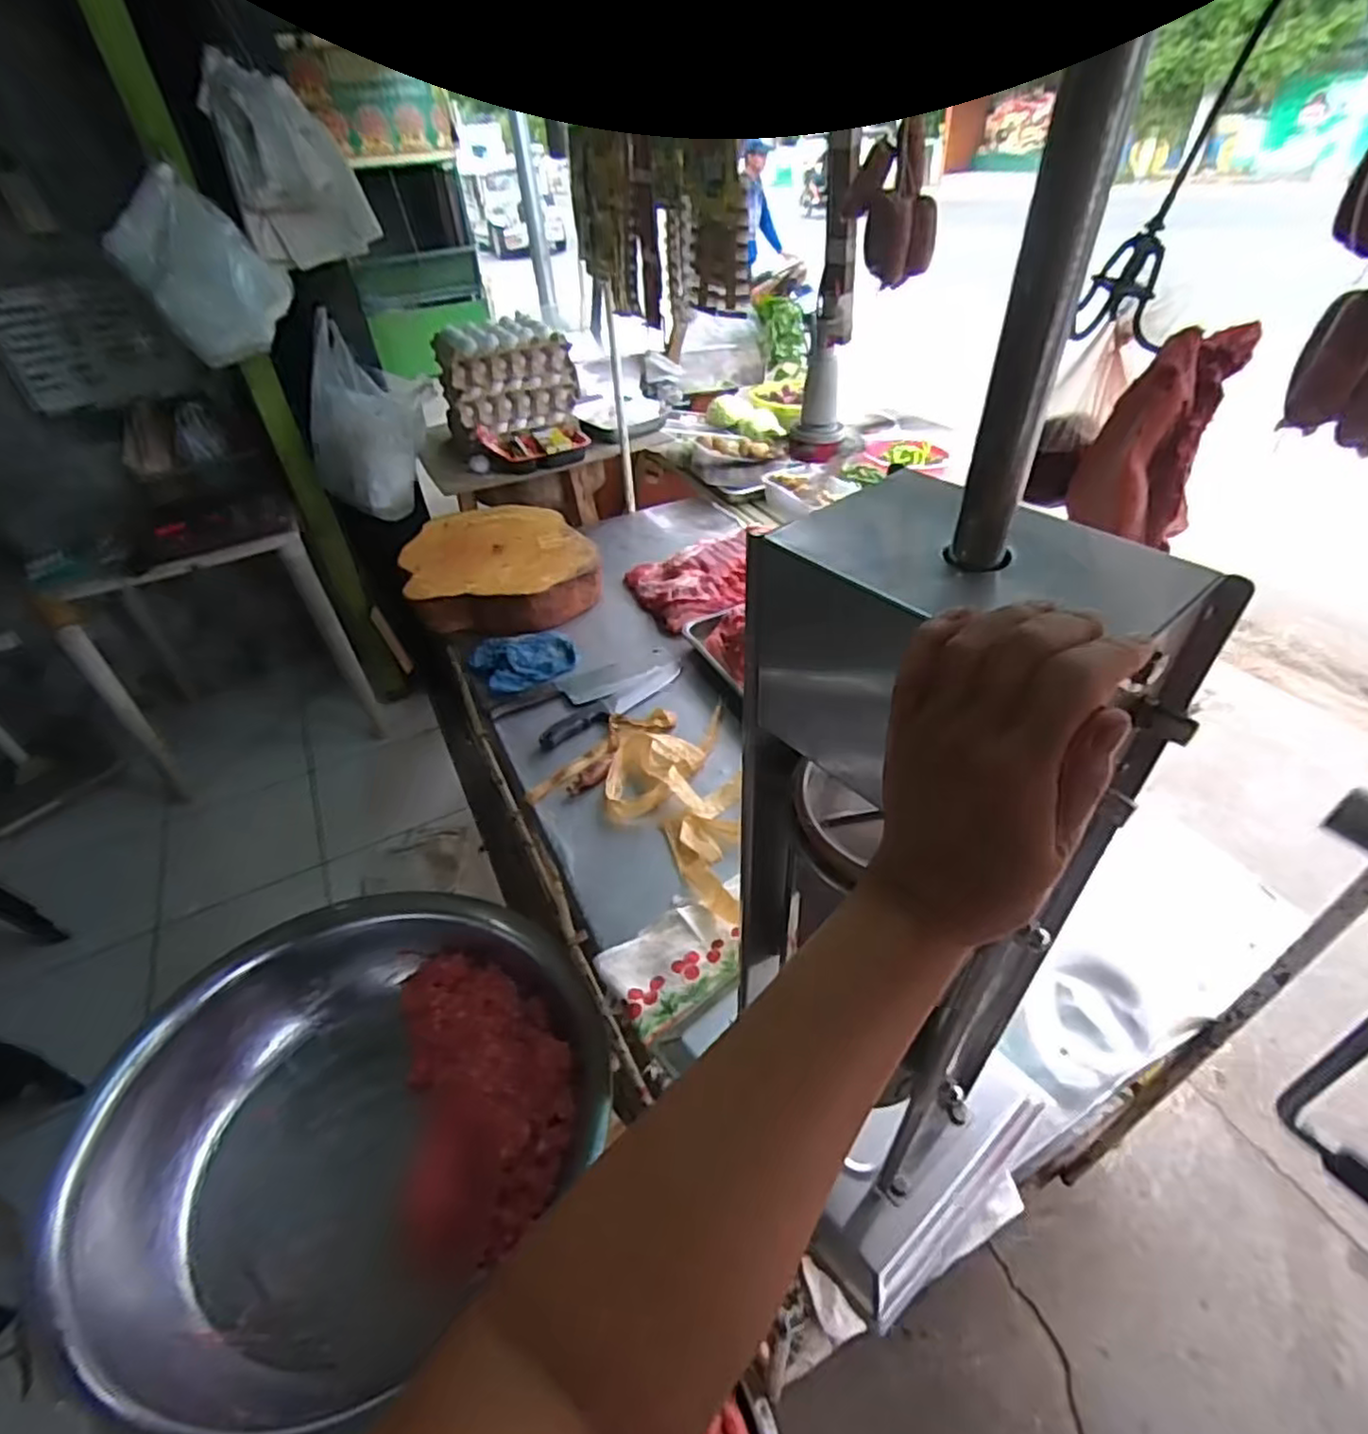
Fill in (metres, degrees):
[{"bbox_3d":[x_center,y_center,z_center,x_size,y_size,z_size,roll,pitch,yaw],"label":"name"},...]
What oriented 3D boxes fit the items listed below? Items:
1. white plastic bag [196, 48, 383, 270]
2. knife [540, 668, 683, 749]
[{"bbox_3d":[-0.800,-1.115,1.428,0.252,0.302,0.114,-13,42,-10],"label":"white plastic bag"},{"bbox_3d":[-0.121,-0.028,1.203,0.047,0.033,0.298,30,52,33],"label":"knife"}]

